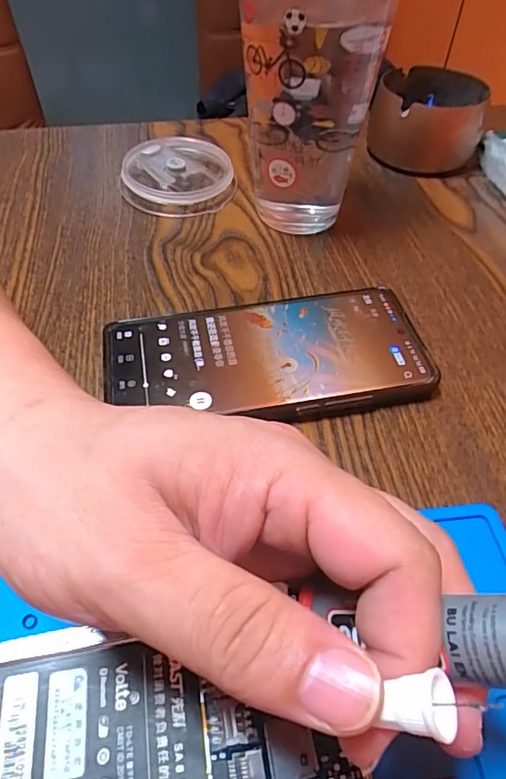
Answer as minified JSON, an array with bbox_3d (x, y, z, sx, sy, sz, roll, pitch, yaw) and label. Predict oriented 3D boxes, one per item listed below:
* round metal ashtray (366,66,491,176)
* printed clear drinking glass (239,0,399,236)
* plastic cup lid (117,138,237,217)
[{"bbox_3d":[0.138,-0.213,0.399,0.081,0.049,0.077,1,51,-1],"label":"round metal ashtray"},{"bbox_3d":[0.031,-0.176,0.308,0.076,0.143,0.090,-1,51,-3],"label":"printed clear drinking glass"},{"bbox_3d":[-0.056,-0.159,0.373,0.081,0.019,0.084,-5,51,-6],"label":"plastic cup lid"}]

